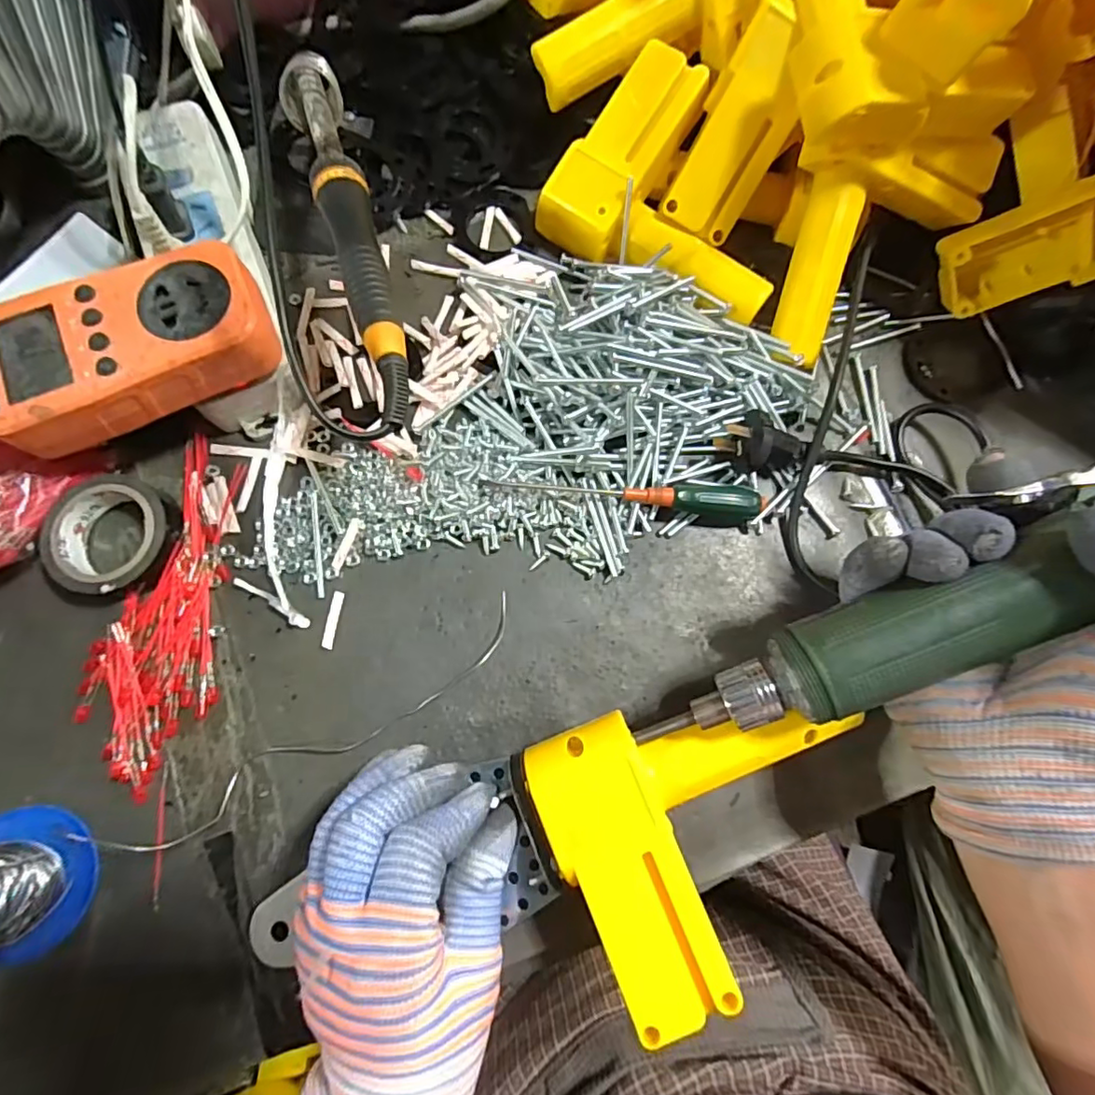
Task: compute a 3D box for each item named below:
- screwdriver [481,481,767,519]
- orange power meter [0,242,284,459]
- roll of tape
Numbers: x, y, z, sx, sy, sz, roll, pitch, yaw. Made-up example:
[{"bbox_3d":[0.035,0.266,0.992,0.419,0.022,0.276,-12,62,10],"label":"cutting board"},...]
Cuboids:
[{"bbox_3d":[0.046,-0.027,0.304,0.154,0.014,0.016,2,77,-1],"label":"screwdriver"},{"bbox_3d":[-0.200,-0.097,0.271,0.126,0.033,0.065,-24,78,-8],"label":"orange power meter"},{"bbox_3d":[-0.225,-0.008,0.290,0.058,0.016,0.058,0,77,-1],"label":"roll of tape"}]

